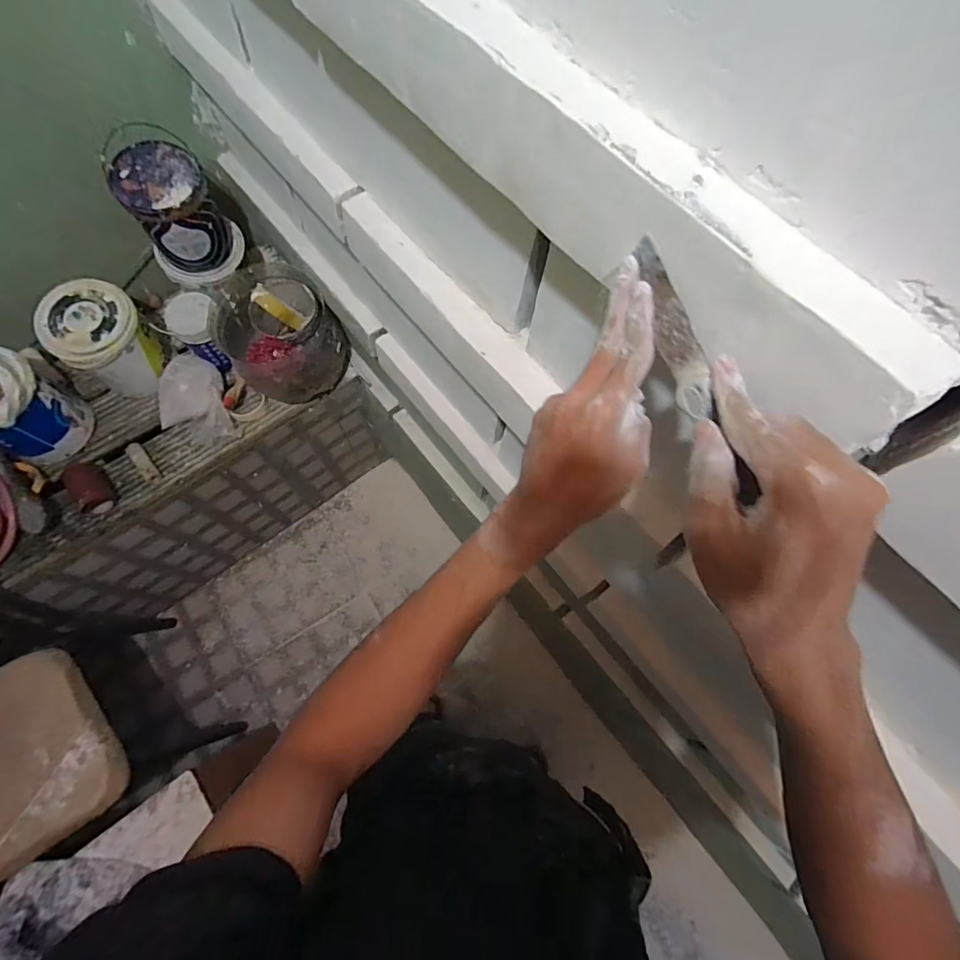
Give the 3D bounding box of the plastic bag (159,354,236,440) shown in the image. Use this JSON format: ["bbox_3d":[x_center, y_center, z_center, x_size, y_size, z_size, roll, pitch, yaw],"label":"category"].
[{"bbox_3d":[-0.645,-0.193,1.067,0.187,0.113,0.170,15,68,3],"label":"plastic bag"}]

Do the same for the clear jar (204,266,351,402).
[{"bbox_3d":[-0.445,-0.319,1.051,0.227,0.218,0.254,-32,73,-14],"label":"clear jar"}]

